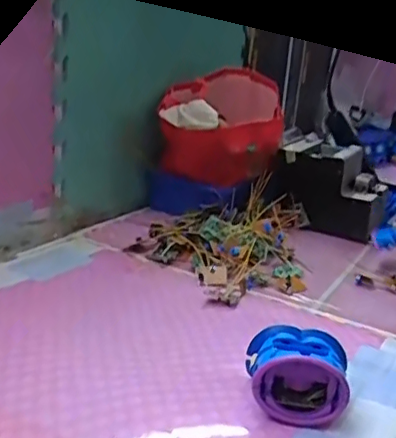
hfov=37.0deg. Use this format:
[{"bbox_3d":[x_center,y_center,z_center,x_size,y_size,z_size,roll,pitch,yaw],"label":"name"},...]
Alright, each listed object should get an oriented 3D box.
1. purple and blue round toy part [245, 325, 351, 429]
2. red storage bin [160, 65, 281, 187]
[{"bbox_3d":[0.091,0.143,0.548,0.093,0.071,0.088,8,18,9],"label":"purple and blue round toy part"},{"bbox_3d":[0.039,-0.165,1.051,0.199,0.160,0.279,5,18,-1],"label":"red storage bin"}]

